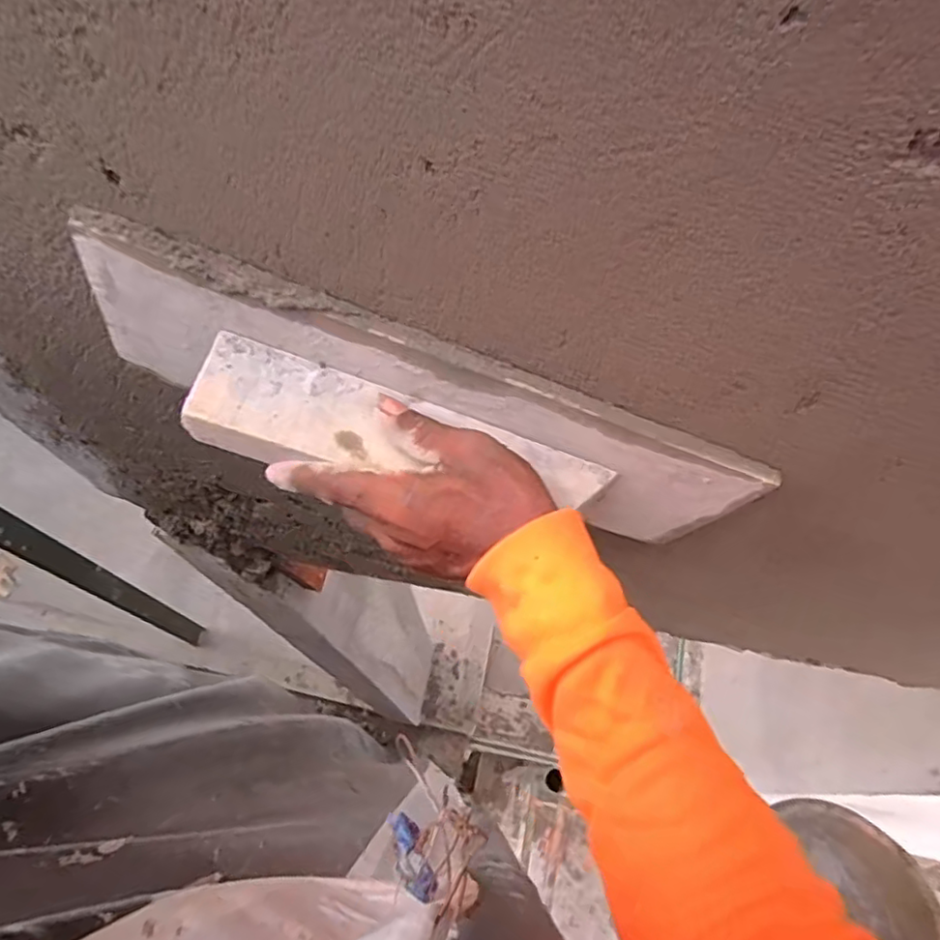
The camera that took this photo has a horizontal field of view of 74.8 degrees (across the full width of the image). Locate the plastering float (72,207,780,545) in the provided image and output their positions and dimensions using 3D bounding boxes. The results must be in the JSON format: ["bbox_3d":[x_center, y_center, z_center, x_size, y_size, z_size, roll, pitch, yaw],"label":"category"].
[{"bbox_3d":[-0.027,-0.014,0.379,0.407,0.133,0.062,18,62,-11],"label":"plastering float"}]

